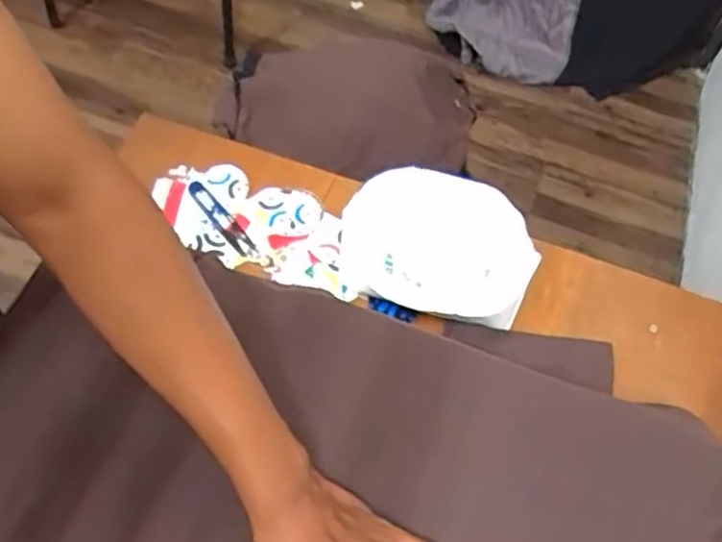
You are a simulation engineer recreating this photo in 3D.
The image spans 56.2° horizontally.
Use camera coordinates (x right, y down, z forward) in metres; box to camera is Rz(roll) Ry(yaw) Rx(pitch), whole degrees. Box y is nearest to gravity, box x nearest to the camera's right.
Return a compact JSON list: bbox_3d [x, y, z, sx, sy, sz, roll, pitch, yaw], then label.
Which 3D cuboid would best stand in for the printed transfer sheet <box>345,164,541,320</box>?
[{"bbox_3d":[0.078,-0.025,0.708,0.197,0.056,0.152,23,63,10],"label":"printed transfer sheet"}]

